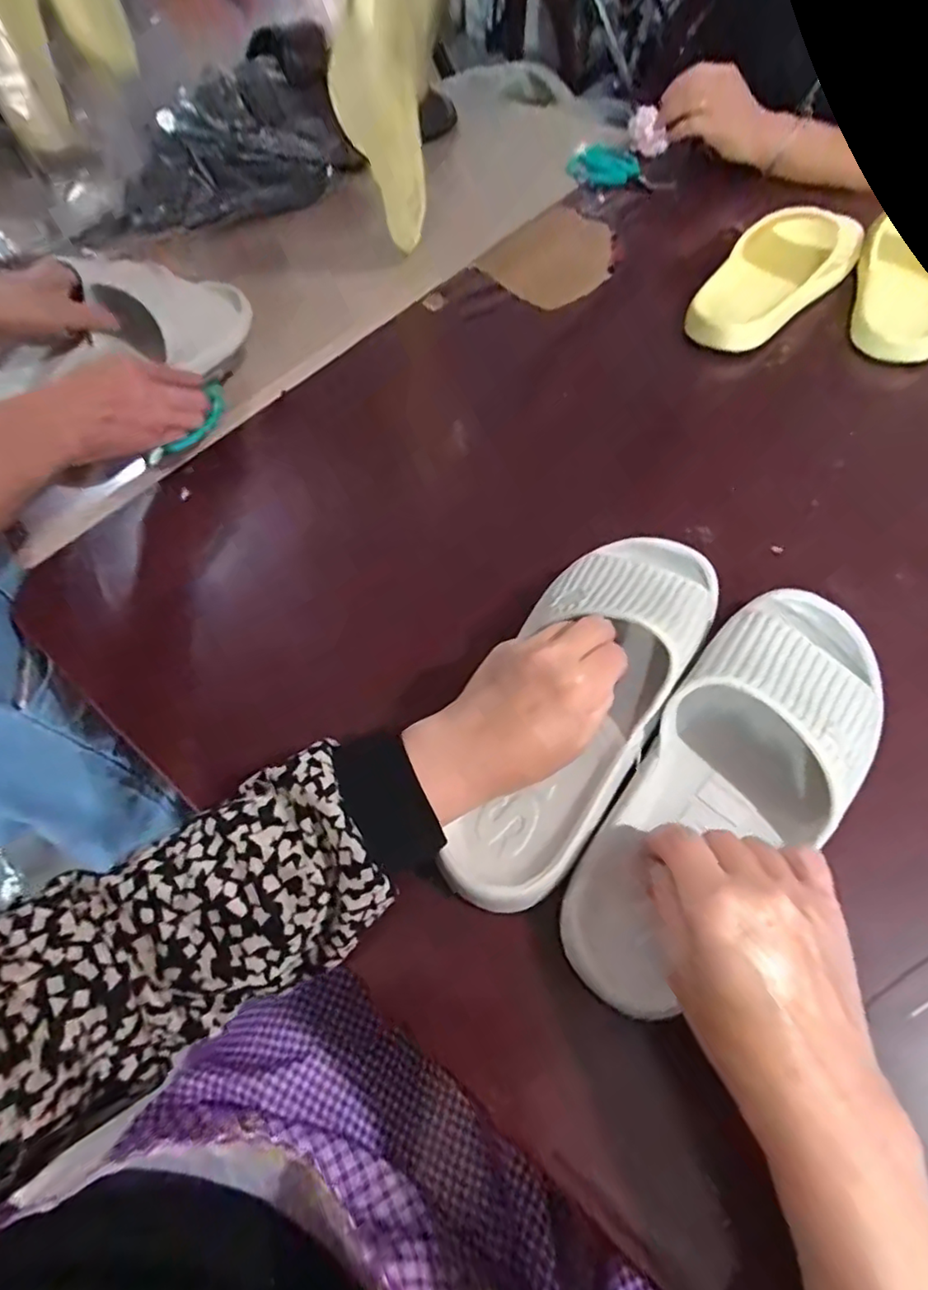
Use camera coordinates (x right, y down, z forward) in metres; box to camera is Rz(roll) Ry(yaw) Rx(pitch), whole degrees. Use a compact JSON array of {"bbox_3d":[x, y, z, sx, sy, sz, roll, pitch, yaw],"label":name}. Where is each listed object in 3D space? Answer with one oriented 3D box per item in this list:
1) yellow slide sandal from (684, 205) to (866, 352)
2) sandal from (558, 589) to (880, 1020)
[{"bbox_3d":[0.308,-0.375,0.593,0.103,0.068,0.195,37,67,23],"label":"yellow slide sandal"},{"bbox_3d":[0.152,0.067,0.329,0.105,0.064,0.273,39,72,23],"label":"sandal"}]

